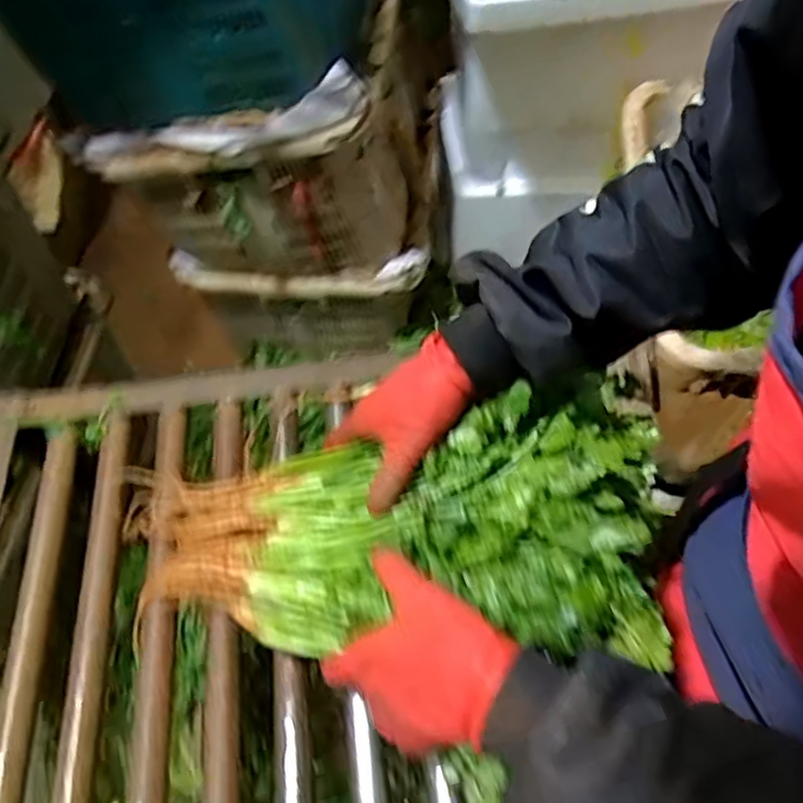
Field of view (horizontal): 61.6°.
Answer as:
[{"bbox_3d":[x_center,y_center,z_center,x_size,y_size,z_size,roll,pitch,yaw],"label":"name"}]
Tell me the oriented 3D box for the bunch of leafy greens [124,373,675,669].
[{"bbox_3d":[-0.009,0.088,0.465,0.371,0.102,0.179,-10,57,13],"label":"bunch of leafy greens"}]

